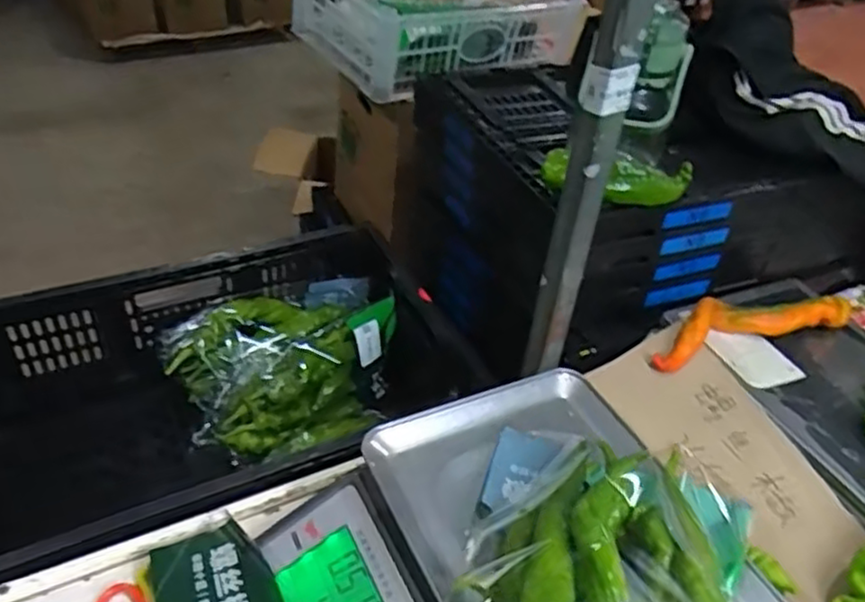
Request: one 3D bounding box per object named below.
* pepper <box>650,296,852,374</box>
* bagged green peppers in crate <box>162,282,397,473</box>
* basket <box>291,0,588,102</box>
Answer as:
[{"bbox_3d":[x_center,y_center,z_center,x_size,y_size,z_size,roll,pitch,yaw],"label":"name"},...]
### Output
[{"bbox_3d":[0.359,0.025,0.806,0.247,0.051,0.061,-8,41,-16],"label":"pepper"},{"bbox_3d":[-0.198,0.091,1.016,0.307,0.126,0.200,-22,47,-30],"label":"bagged green peppers in crate"},{"bbox_3d":[0.027,-0.489,1.203,0.446,0.139,0.299,-20,46,-28],"label":"basket"}]

